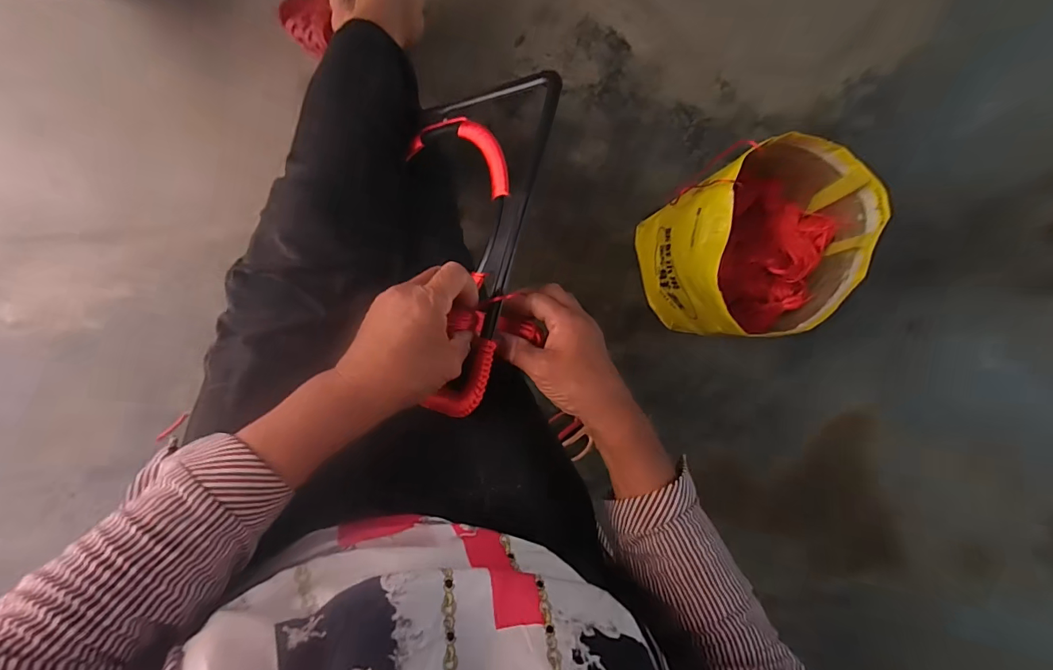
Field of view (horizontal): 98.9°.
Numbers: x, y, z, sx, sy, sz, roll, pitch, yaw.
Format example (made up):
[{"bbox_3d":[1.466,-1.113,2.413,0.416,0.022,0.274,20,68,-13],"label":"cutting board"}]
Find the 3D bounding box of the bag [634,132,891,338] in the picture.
[{"bbox_3d":[0.324,-0.126,0.668,0.231,0.222,0.238,-8,91,-8],"label":"bag"}]

